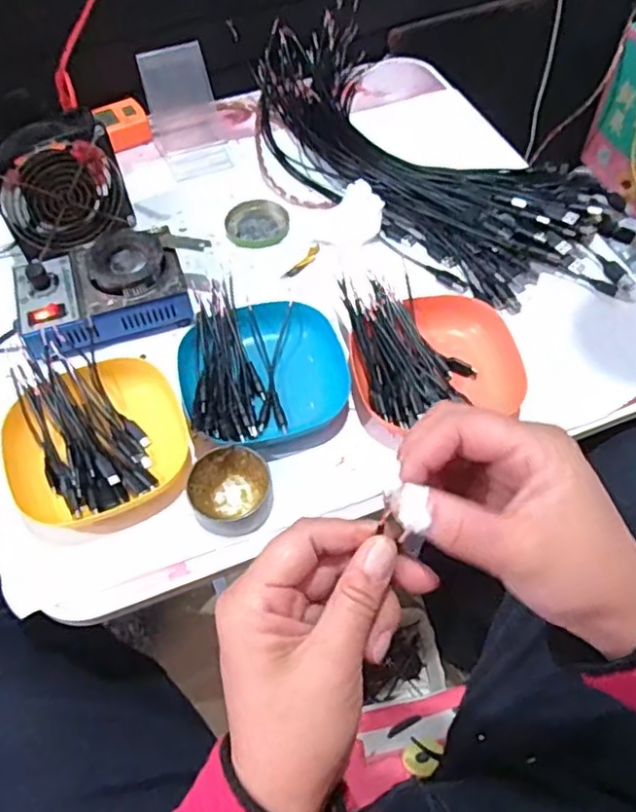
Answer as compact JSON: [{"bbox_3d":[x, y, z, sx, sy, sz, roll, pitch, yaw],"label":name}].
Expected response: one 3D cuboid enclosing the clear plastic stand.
[{"bbox_3d":[-0.150,-0.335,0.722,0.077,0.098,0.096,-17,59,-9],"label":"clear plastic stand"}]

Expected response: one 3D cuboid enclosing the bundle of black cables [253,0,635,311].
[{"bbox_3d":[0.113,-0.275,0.697,0.218,0.049,0.501,-38,64,-20],"label":"bundle of black cables"}]

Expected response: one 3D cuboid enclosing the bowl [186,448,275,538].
[{"bbox_3d":[-0.067,0.064,0.488,0.060,0.029,0.064,-1,58,1],"label":"bowl"}]

